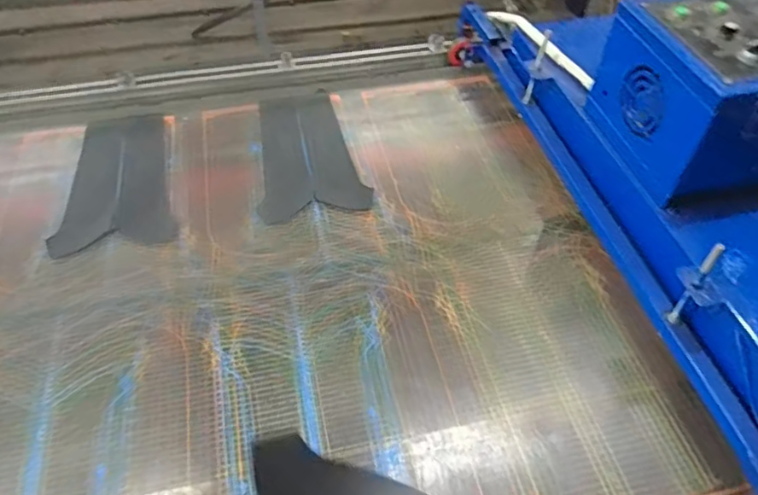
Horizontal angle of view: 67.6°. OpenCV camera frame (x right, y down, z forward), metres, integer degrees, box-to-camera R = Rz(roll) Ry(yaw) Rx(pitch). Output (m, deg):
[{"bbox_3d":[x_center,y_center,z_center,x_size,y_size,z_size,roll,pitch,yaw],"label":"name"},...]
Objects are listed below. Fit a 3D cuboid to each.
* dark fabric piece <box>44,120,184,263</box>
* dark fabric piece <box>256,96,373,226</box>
[{"bbox_3d":[-0.518,-0.134,1.154,0.218,0.039,0.373,-7,50,-7],"label":"dark fabric piece"},{"bbox_3d":[-0.157,-0.206,1.211,0.207,0.011,0.376,-9,51,-9],"label":"dark fabric piece"}]

